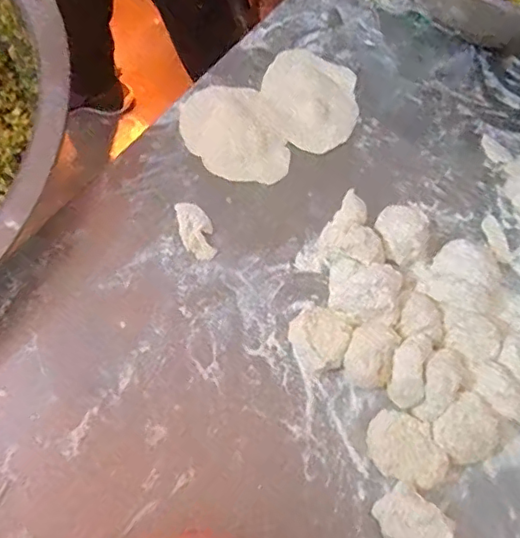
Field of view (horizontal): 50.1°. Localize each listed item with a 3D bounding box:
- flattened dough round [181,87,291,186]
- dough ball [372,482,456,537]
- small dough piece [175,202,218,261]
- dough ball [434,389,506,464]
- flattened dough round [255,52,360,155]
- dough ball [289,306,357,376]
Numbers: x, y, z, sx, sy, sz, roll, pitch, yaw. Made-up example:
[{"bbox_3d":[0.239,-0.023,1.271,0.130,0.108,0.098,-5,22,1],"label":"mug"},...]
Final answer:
[{"bbox_3d":[-0.031,-0.151,0.627,0.099,0.010,0.136,-22,68,-14],"label":"flattened dough round"},{"bbox_3d":[0.130,0.217,0.460,0.071,0.024,0.046,34,67,12],"label":"dough ball"},{"bbox_3d":[-0.065,-0.039,0.566,0.032,0.008,0.066,-12,66,-9],"label":"small dough piece"},{"bbox_3d":[0.183,0.145,0.490,0.055,0.029,0.058,1,64,-3],"label":"dough ball"},{"bbox_3d":[0.059,-0.200,0.659,0.115,0.009,0.138,17,64,5],"label":"flattened dough round"},{"bbox_3d":[0.055,0.066,0.520,0.056,0.026,0.057,1,64,-3],"label":"dough ball"}]

